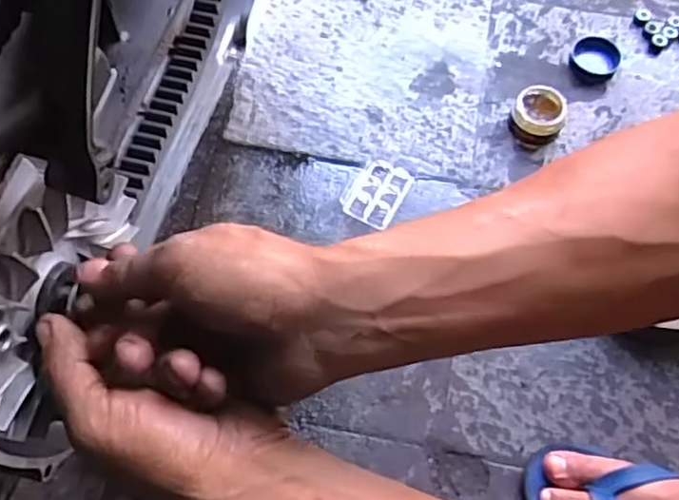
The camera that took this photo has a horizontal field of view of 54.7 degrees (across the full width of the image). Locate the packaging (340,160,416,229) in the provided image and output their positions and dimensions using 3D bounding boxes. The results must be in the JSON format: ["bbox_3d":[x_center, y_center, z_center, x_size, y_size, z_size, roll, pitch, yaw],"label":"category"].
[{"bbox_3d":[0.042,-0.068,0.743,0.061,0.012,0.081,29,68,13],"label":"packaging"}]

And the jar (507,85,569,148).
[{"bbox_3d":[0.233,-0.159,0.771,0.059,0.037,0.065,23,67,10],"label":"jar"}]

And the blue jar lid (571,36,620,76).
[{"bbox_3d":[0.321,-0.243,0.823,0.056,0.015,0.051,19,66,8],"label":"blue jar lid"}]

